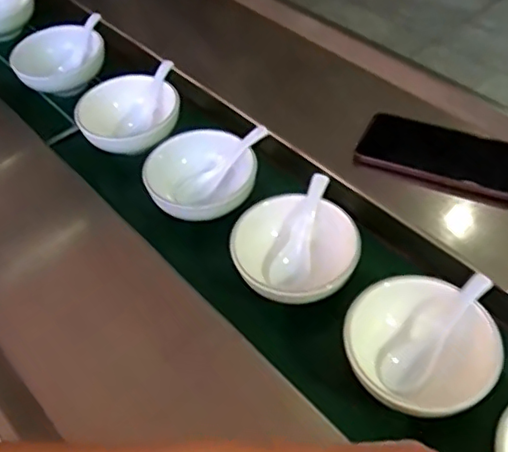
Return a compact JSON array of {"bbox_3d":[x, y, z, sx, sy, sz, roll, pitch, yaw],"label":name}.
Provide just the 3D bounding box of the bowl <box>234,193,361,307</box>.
[{"bbox_3d":[0.037,0.027,0.571,0.113,0.057,0.113,0,53,1],"label":"bowl"}]

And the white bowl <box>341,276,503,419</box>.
[{"bbox_3d":[0.133,0.101,0.488,0.112,0.055,0.113,0,53,1],"label":"white bowl"}]

